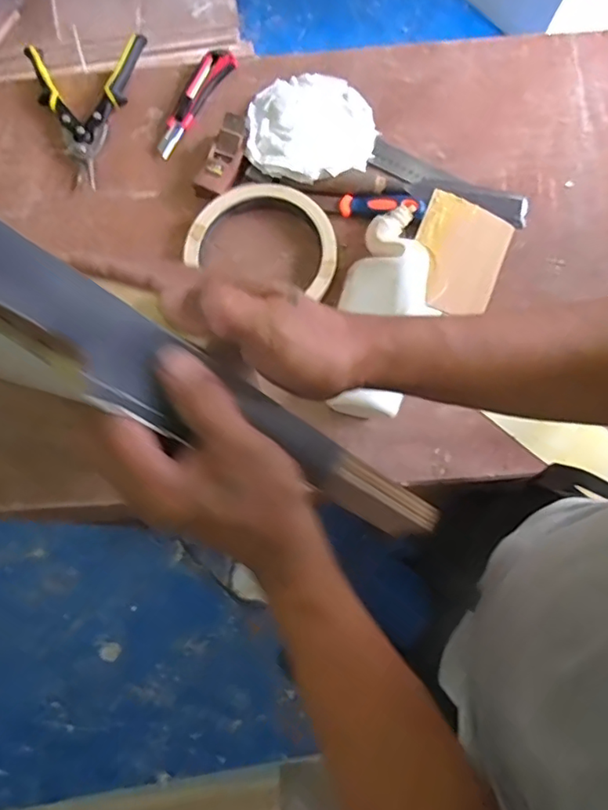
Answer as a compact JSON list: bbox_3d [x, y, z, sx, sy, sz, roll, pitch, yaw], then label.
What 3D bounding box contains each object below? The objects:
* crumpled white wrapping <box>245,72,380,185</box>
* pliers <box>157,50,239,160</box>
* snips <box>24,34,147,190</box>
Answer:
[{"bbox_3d":[0.010,-0.365,0.706,0.165,0.041,0.179,0,76,2],"label":"crumpled white wrapping"},{"bbox_3d":[-0.150,-0.412,0.739,0.044,0.027,0.164,28,79,8],"label":"pliers"},{"bbox_3d":[-0.322,-0.420,0.736,0.157,0.026,0.222,15,77,5],"label":"snips"}]

